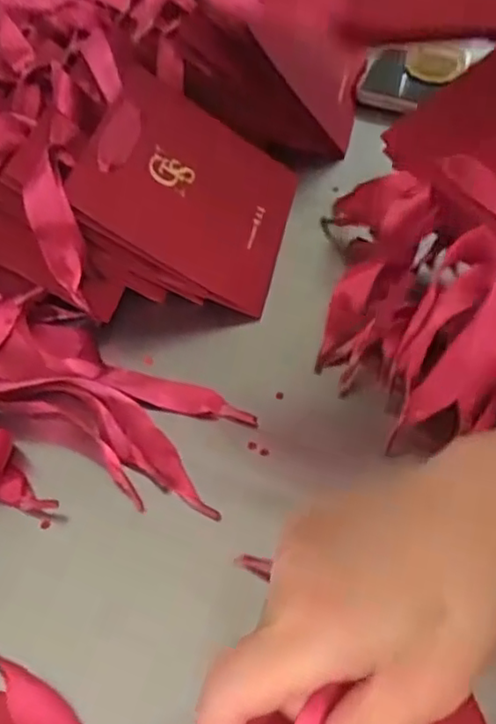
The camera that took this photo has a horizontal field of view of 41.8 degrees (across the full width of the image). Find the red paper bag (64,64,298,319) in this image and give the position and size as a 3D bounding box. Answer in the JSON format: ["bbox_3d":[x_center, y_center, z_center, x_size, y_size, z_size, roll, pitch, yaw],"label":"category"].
[{"bbox_3d":[-0.037,-0.114,0.426,0.138,0.009,0.134,27,57,-19],"label":"red paper bag"}]

